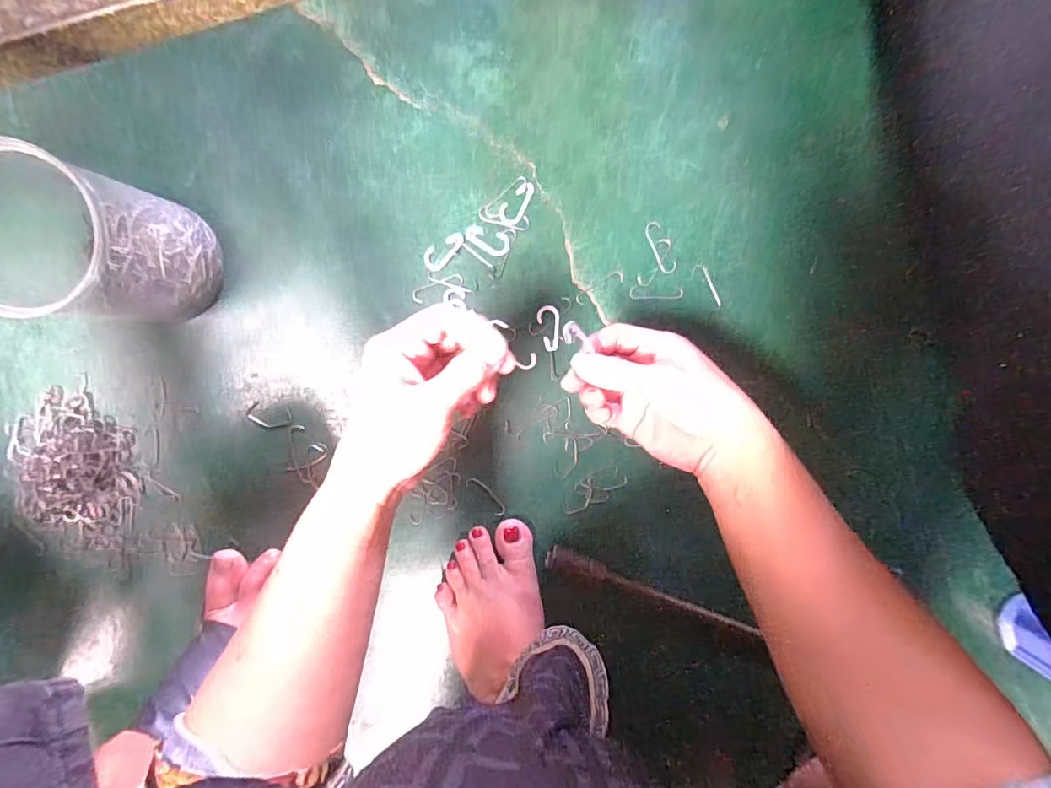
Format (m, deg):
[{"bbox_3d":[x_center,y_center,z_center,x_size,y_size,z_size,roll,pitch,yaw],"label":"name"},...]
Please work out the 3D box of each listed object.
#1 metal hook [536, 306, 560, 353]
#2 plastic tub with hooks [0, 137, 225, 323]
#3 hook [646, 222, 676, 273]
[{"bbox_3d":[0.020,-0.054,0.427,0.018,0.004,0.037,-10,94,3],"label":"metal hook"},{"bbox_3d":[-0.301,-0.096,0.365,0.109,0.132,0.094,11,95,1],"label":"plastic tub with hooks"},{"bbox_3d":[0.110,-0.118,0.420,0.013,0.004,0.043,-26,93,4],"label":"hook"}]

